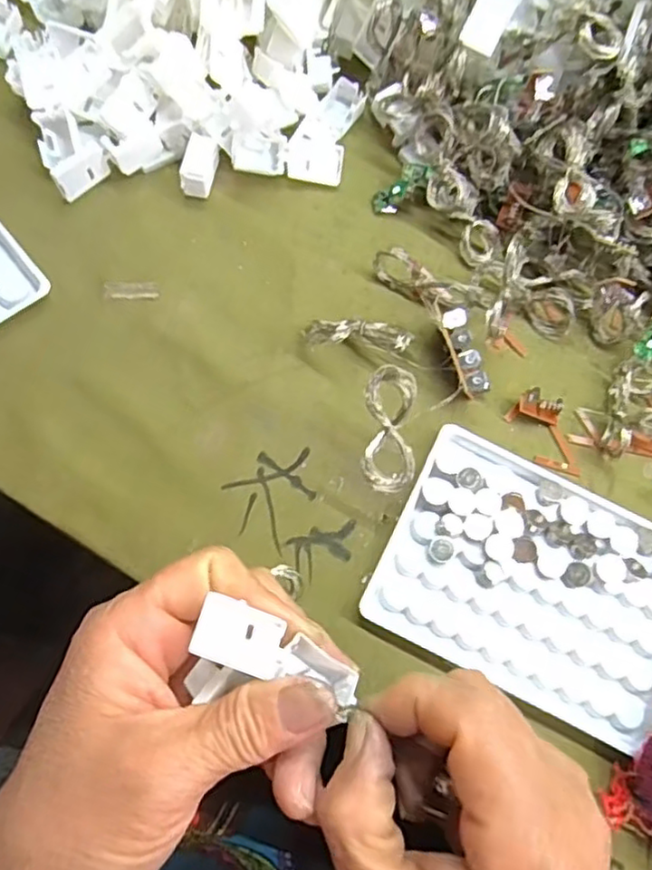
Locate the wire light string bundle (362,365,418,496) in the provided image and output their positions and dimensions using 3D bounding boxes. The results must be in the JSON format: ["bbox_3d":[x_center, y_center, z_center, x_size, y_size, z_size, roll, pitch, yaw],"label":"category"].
[{"bbox_3d":[0.026,-0.002,0.269,0.021,0.007,0.051,3,87,4],"label":"wire light string bundle"}]

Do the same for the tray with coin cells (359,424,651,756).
[{"bbox_3d":[0.091,0.062,0.281,0.127,0.014,0.093,27,72,4],"label":"tray with coin cells"}]

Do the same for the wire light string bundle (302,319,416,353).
[{"bbox_3d":[0.014,-0.045,0.303,0.049,0.016,0.013,8,72,-2],"label":"wire light string bundle"}]

